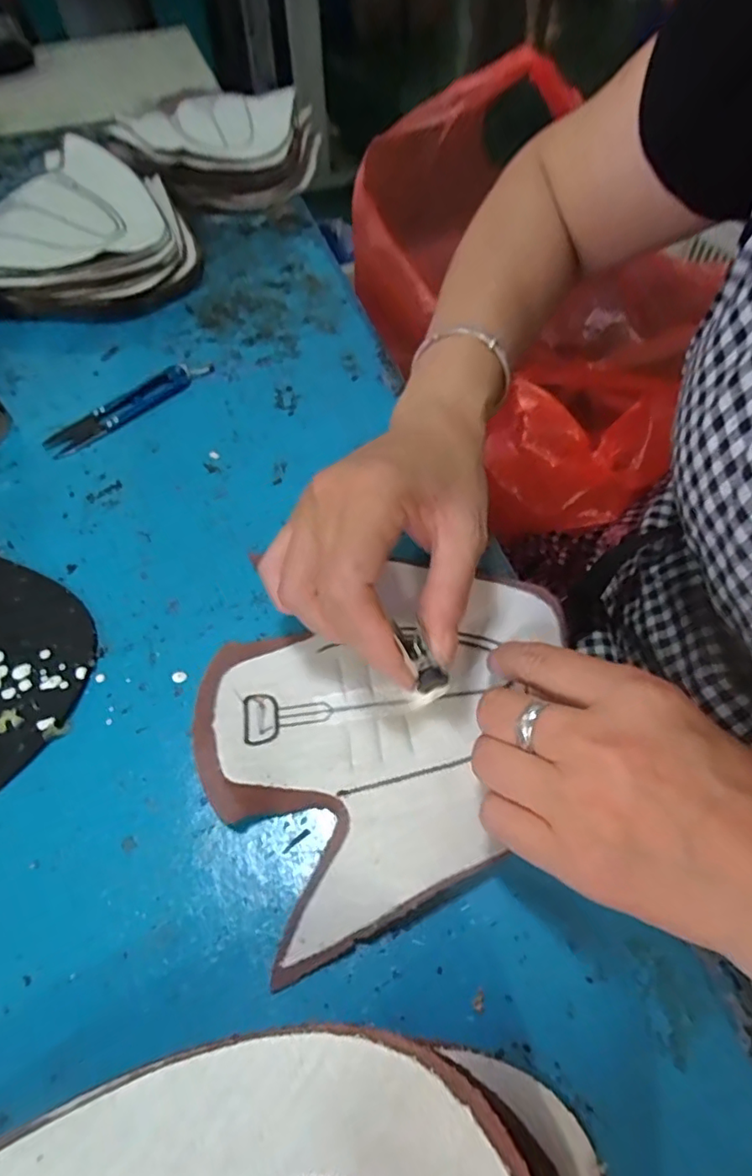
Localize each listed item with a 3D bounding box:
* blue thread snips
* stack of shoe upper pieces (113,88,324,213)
[{"bbox_3d":[-0.167,-0.125,0.392,0.026,0.007,0.119,36,63,24],"label":"blue thread snips"},{"bbox_3d":[-0.158,-0.449,0.595,0.202,0.060,0.168,-10,54,-5],"label":"stack of shoe upper pieces"}]

